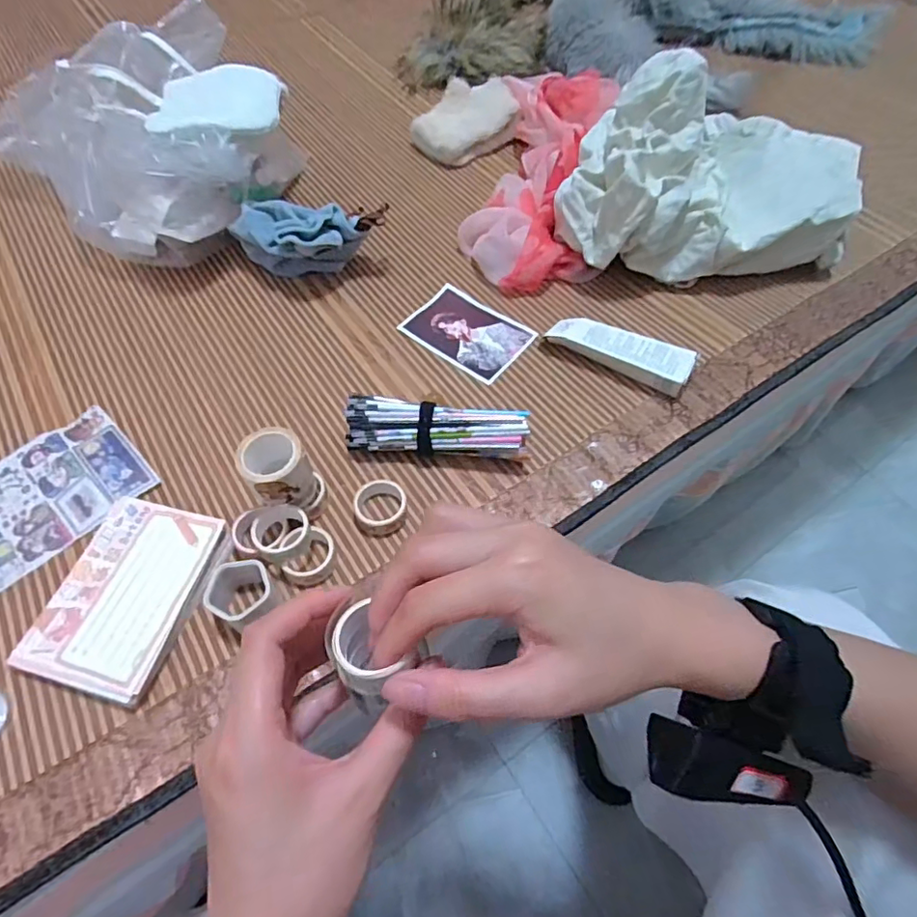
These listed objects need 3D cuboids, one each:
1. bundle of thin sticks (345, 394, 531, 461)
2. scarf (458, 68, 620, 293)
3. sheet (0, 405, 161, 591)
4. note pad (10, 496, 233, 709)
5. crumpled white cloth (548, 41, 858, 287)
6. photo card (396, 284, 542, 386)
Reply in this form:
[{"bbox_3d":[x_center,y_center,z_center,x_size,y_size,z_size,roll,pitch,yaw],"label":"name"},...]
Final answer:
[{"bbox_3d":[-0.015,-0.018,0.415,0.133,0.038,0.034,4,59,1],"label":"bundle of thin sticks"},{"bbox_3d":[0.096,-0.330,0.602,0.131,0.054,0.381,10,59,5],"label":"scarf"},{"bbox_3d":[-0.304,0.027,0.402,0.133,0.006,0.101,-40,66,-21],"label":"sheet"},{"bbox_3d":[-0.212,0.088,0.356,0.086,0.021,0.120,14,59,7],"label":"note pad"},{"bbox_3d":[0.252,-0.270,0.512,0.321,0.126,0.169,-9,59,-7],"label":"crumpled white cloth"},{"bbox_3d":[0.008,-0.114,0.496,0.105,0.004,0.073,35,65,20],"label":"photo card"}]

